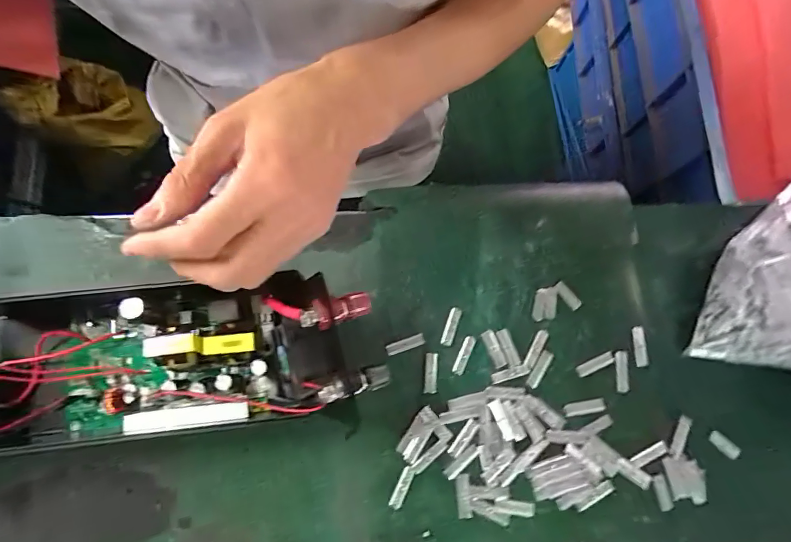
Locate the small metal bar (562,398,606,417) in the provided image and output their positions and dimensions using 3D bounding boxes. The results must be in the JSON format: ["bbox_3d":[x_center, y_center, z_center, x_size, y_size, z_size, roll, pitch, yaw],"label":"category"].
[{"bbox_3d":[0.149,0.108,0.343,0.034,0.004,0.010,-8,81,-3],"label":"small metal bar"}]

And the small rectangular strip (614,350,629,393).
[{"bbox_3d":[0.184,0.081,0.350,0.010,0.004,0.033,1,81,-2],"label":"small rectangular strip"}]

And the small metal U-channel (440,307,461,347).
[{"bbox_3d":[0.045,0.045,0.352,0.009,0.004,0.031,19,81,1],"label":"small metal U-channel"}]

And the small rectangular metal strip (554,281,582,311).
[{"bbox_3d":[0.142,0.021,0.359,0.009,0.004,0.026,-39,84,-7],"label":"small rectangular metal strip"}]

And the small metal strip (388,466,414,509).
[{"bbox_3d":[0.005,0.162,0.324,0.009,0.004,0.031,26,81,2],"label":"small metal strip"}]

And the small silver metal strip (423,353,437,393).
[{"bbox_3d":[0.028,0.081,0.343,0.010,0.004,0.031,5,81,-1],"label":"small silver metal strip"}]

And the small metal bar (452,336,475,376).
[{"bbox_3d":[0.055,0.067,0.346,0.009,0.004,0.031,25,81,2],"label":"small metal bar"}]

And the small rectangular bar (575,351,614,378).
[{"bbox_3d":[0.161,0.075,0.348,0.031,0.004,0.009,-26,83,-6],"label":"small rectangular bar"}]

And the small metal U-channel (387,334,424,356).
[{"bbox_3d":[0.008,0.059,0.349,0.031,0.004,0.009,-19,82,-5],"label":"small metal U-channel"}]

